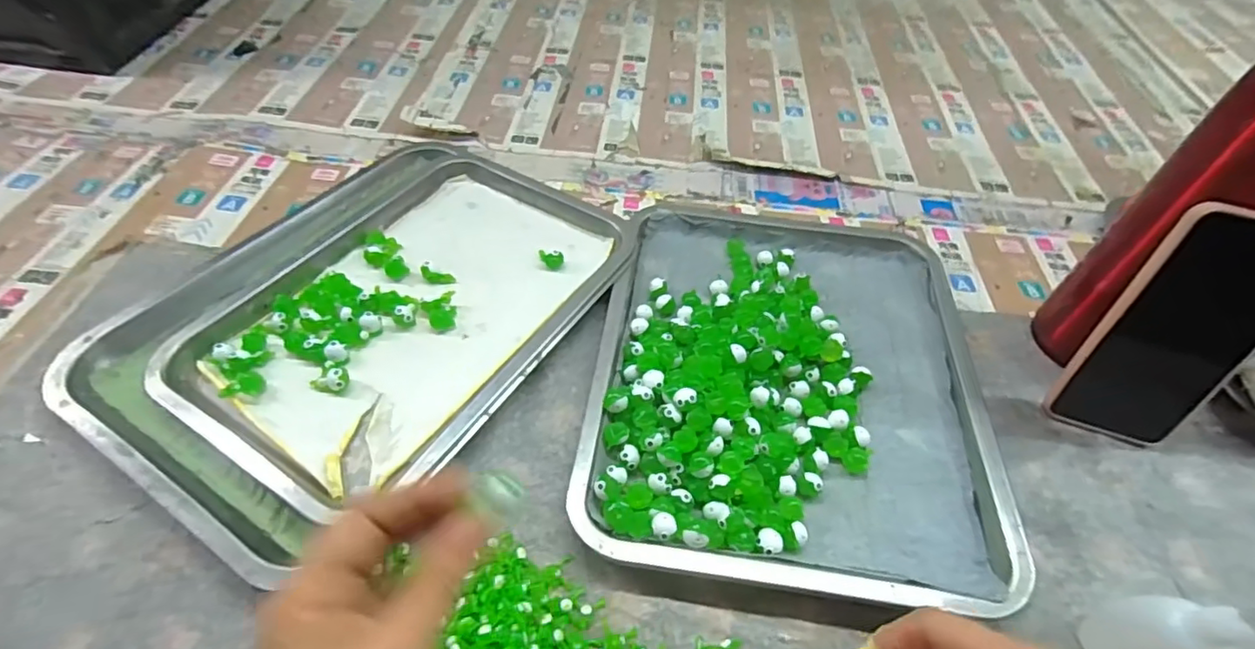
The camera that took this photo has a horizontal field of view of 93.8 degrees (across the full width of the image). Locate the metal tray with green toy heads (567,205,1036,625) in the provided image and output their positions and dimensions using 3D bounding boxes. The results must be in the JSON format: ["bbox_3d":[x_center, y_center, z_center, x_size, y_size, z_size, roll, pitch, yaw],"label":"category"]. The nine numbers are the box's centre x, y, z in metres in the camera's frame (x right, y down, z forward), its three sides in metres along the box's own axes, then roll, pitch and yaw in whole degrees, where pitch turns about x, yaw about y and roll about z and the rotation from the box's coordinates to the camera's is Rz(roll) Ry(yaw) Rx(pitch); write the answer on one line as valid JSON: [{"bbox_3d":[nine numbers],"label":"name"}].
[{"bbox_3d":[0.114,0.018,0.426,0.259,0.034,0.343,7,50,2],"label":"metal tray with green toy heads"}]

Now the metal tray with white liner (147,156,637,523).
[{"bbox_3d":[-0.158,-0.022,0.444,0.227,0.026,0.313,26,53,17],"label":"metal tray with white liner"}]

